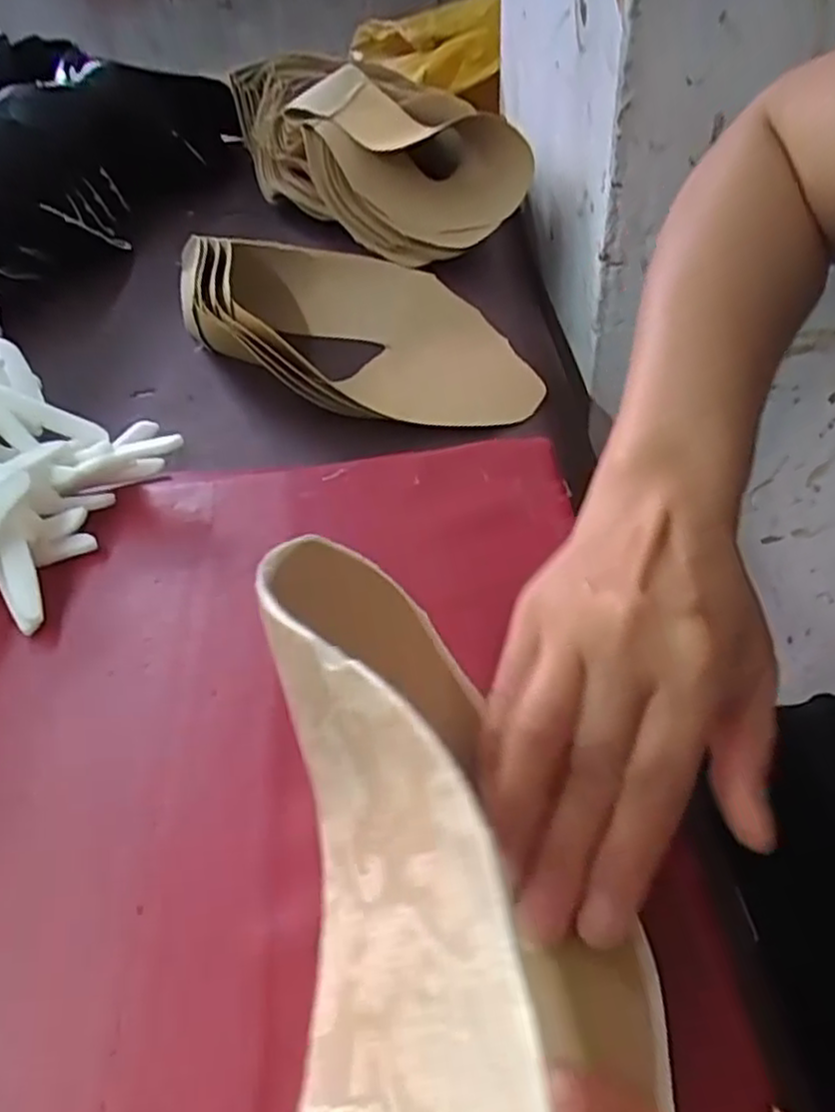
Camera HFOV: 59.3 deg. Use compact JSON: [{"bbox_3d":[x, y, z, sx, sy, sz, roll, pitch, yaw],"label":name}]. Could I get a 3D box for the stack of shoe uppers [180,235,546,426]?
[{"bbox_3d":[-0.047,-0.145,0.493,0.218,0.098,0.149,33,55,32],"label":"stack of shoe uppers"}]

